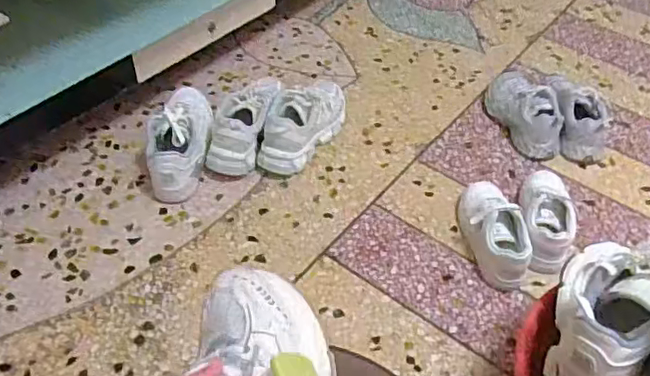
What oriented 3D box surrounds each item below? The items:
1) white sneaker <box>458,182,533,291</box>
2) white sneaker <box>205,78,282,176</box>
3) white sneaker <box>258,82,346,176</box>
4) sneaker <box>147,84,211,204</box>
[{"bbox_3d":[0.303,0.063,1.064,0.087,0.094,0.236,-1,46,-4],"label":"white sneaker"},{"bbox_3d":[-0.165,-0.176,1.272,0.121,0.133,0.304,5,46,2],"label":"white sneaker"},{"bbox_3d":[-0.039,-0.146,1.253,0.098,0.112,0.260,25,49,20],"label":"white sneaker"},{"bbox_3d":[-0.293,-0.106,1.207,0.113,0.126,0.297,-2,46,-5],"label":"sneaker"}]

